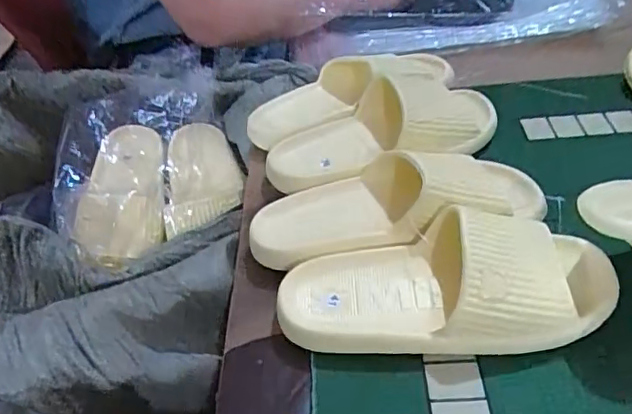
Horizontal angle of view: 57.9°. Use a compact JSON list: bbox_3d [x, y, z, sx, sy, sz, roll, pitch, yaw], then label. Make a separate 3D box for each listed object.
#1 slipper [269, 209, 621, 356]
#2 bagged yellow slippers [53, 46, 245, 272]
[{"bbox_3d":[0.100,0.060,0.441,0.259,0.064,0.109,-9,41,-2],"label":"slipper"},{"bbox_3d":[-0.210,-0.065,0.696,0.209,0.080,0.327,-16,41,-10],"label":"bagged yellow slippers"}]

